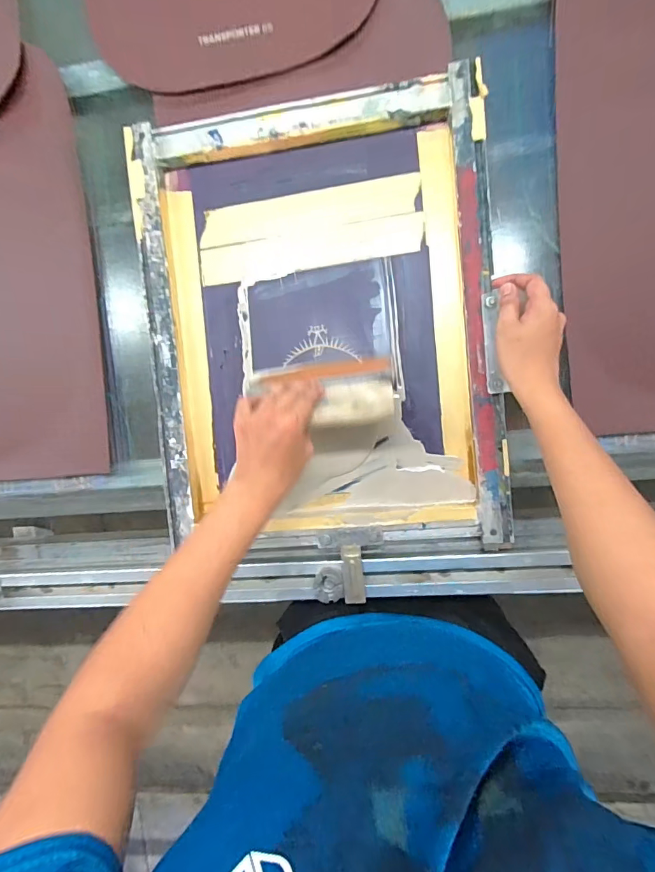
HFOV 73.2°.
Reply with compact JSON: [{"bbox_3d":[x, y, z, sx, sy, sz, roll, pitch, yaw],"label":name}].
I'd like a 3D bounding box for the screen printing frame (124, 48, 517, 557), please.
[{"bbox_3d":[-0.013,-0.132,0.564,0.432,0.044,0.546,-6,93,9],"label":"screen printing frame"}]

